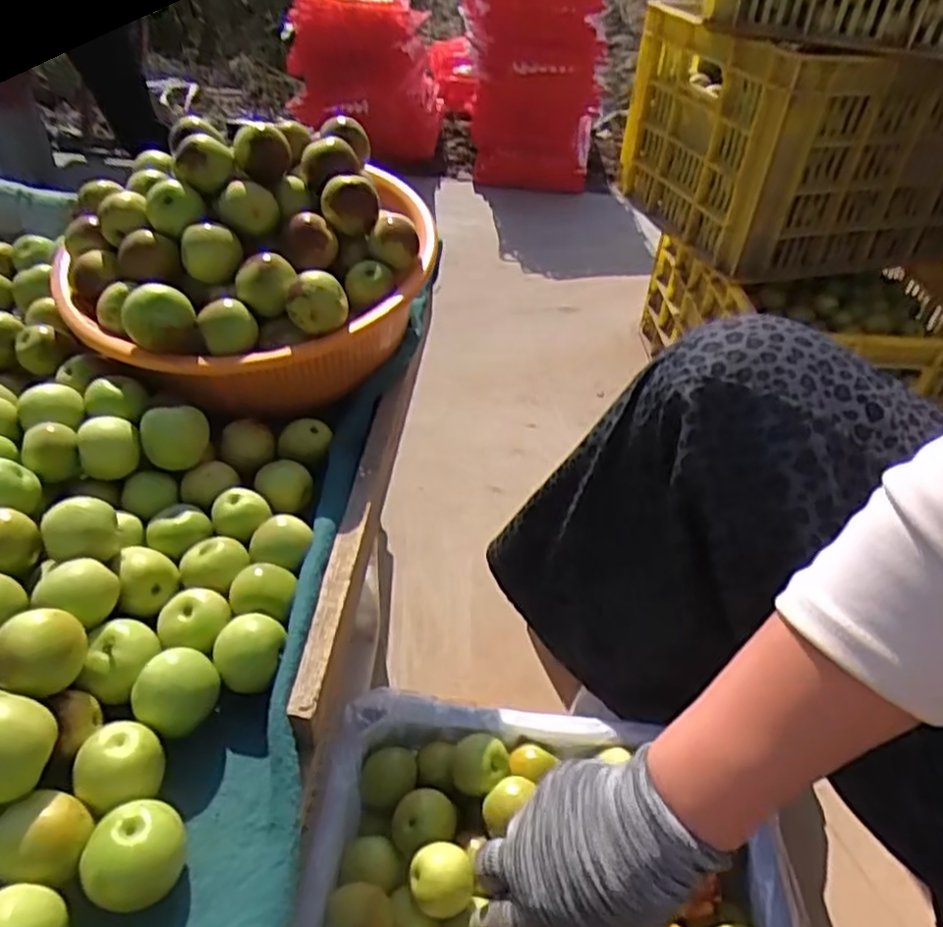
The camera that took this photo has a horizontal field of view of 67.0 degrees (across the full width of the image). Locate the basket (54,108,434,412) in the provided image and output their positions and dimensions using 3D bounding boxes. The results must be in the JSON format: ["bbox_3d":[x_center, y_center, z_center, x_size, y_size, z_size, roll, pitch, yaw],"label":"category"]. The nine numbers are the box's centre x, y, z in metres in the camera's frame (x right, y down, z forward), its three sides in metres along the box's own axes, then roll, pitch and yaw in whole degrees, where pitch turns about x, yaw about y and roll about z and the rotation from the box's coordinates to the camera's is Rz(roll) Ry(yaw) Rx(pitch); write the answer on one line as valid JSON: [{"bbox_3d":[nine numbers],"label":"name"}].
[{"bbox_3d":[-0.155,-0.152,0.496,0.239,0.131,0.228,8,41,2],"label":"basket"}]

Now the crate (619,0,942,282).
[{"bbox_3d":[0.496,-0.472,1.028,0.437,0.280,0.367,-9,43,-17],"label":"crate"}]

